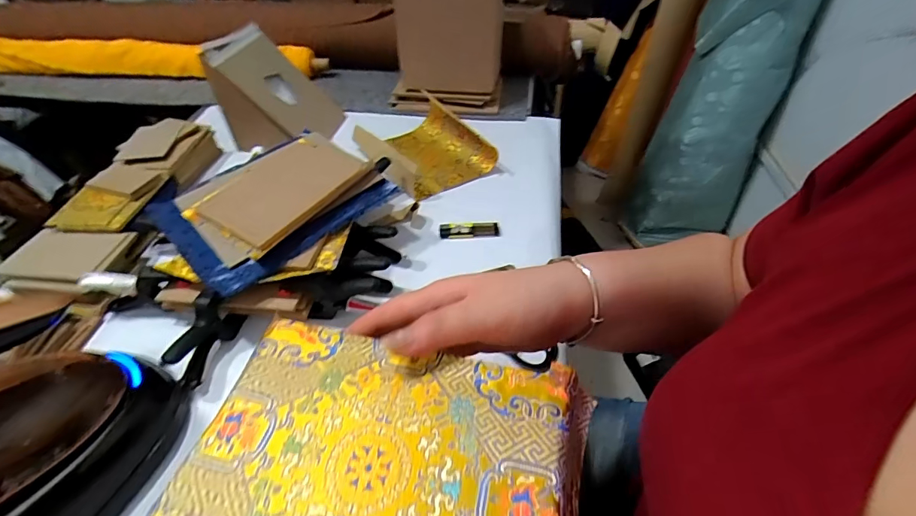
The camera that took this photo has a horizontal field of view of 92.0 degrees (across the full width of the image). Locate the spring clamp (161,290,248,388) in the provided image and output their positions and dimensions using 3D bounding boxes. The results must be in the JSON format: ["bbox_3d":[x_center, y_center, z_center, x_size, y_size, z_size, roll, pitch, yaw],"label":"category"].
[{"bbox_3d":[-0.263,0.080,0.455,0.023,0.058,0.085,11,45,13],"label":"spring clamp"}]

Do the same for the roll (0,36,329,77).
[{"bbox_3d":[-0.716,-0.442,0.984,0.855,0.082,0.056,5,44,6],"label":"roll"}]

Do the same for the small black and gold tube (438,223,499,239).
[{"bbox_3d":[0.016,-0.038,0.612,0.081,0.016,0.026,-4,44,-2],"label":"small black and gold tube"}]

